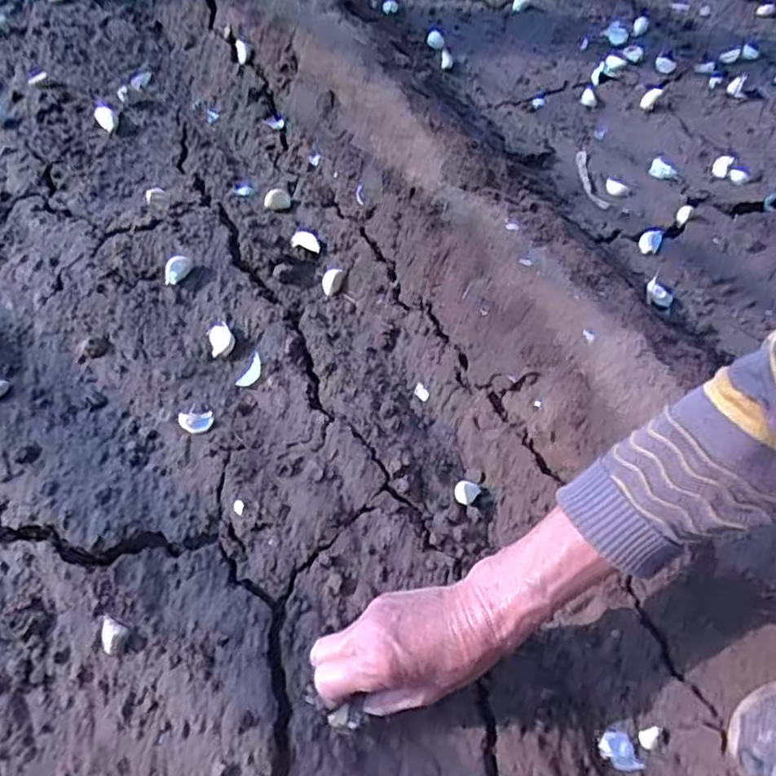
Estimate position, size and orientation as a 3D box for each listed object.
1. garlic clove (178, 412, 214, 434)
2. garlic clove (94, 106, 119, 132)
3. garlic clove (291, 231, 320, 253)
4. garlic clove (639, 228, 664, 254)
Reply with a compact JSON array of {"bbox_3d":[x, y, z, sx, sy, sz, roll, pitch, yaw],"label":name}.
[{"bbox_3d":[-0.177,0.034,0.591,0.030,0.014,0.022,-10,57,-11],"label":"garlic clove"},{"bbox_3d":[-0.362,-0.348,0.823,0.027,0.016,0.040,-18,58,-16],"label":"garlic clove"},{"bbox_3d":[-0.093,-0.169,0.730,0.034,0.008,0.021,12,55,4],"label":"garlic clove"},{"bbox_3d":[0.324,-0.182,0.787,0.025,0.013,0.037,29,58,15],"label":"garlic clove"}]

